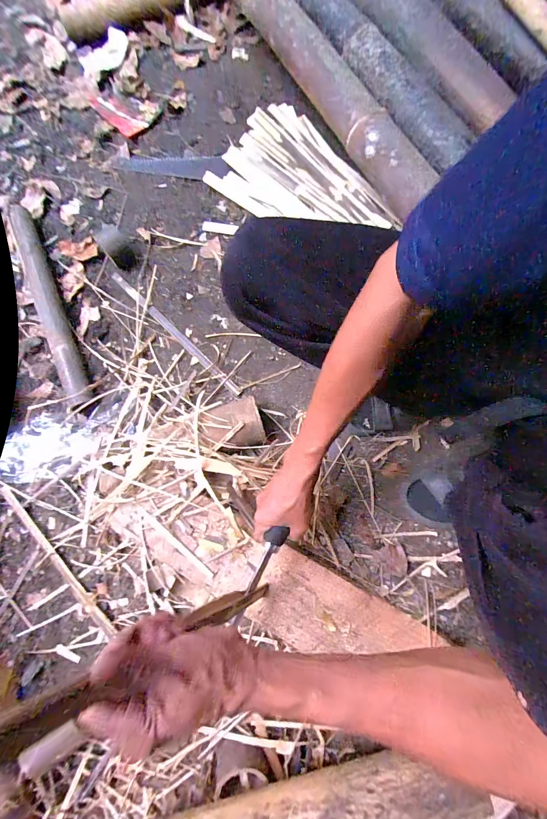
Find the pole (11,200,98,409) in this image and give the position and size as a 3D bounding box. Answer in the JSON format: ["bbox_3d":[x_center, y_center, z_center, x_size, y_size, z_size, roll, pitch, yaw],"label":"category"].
[{"bbox_3d":[-0.462,-0.223,0.654,0.047,0.037,0.502,-26,77,-5],"label":"pole"}]

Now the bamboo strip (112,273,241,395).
[{"bbox_3d":[-0.202,-0.160,0.647,0.375,0.004,0.015,44,81,11],"label":"bamboo strip"}]

